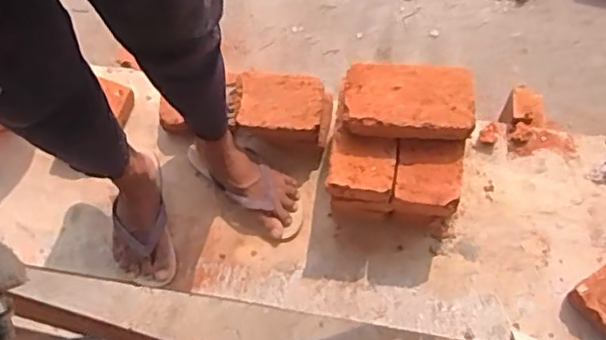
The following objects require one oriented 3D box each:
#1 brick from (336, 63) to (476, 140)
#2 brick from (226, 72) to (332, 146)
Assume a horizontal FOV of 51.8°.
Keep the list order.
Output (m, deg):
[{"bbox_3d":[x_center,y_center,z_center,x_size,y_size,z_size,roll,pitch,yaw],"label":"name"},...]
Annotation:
[{"bbox_3d":[0.161,-0.107,0.978,0.204,0.047,0.107,3,70,4],"label":"brick"},{"bbox_3d":[-0.044,-0.105,1.091,0.178,0.081,0.107,4,70,4],"label":"brick"}]

